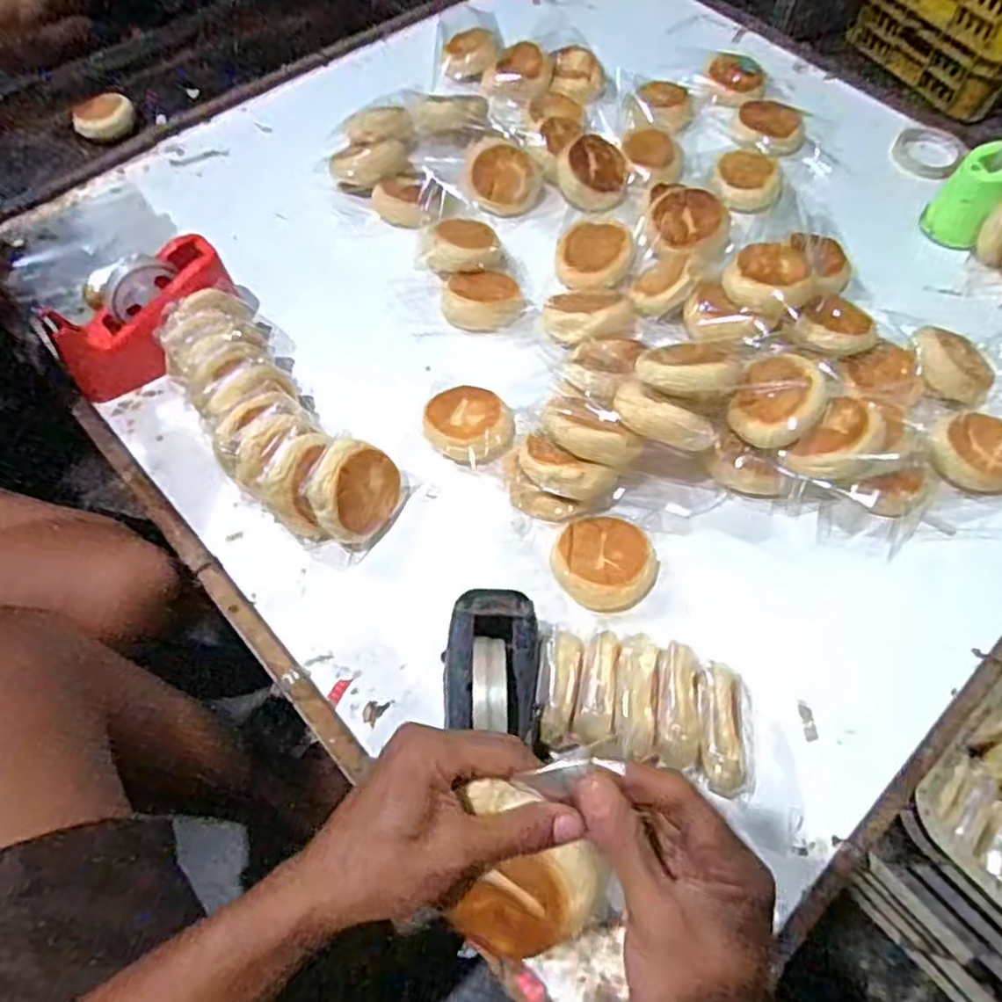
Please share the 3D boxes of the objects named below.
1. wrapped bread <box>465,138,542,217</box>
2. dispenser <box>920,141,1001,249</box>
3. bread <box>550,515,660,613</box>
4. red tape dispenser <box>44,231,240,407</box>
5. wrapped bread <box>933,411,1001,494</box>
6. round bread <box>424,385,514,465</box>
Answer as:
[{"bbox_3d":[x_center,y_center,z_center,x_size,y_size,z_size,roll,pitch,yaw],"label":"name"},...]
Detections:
[{"bbox_3d":[0.003,-0.438,0.941,0.104,0.044,0.099,9,62,5],"label":"wrapped bread"},{"bbox_3d":[0.686,-0.409,0.916,0.199,0.131,0.095,-8,62,-4],"label":"dispenser"},{"bbox_3d":[0.098,0.062,0.677,0.095,0.039,0.087,0,62,0],"label":"bread"},{"bbox_3d":[-0.399,-0.208,0.777,0.107,0.101,0.213,37,82,18],"label":"red tape dispenser"},{"bbox_3d":[0.509,-0.053,0.742,0.096,0.030,0.085,-41,69,-19],"label":"wrapped bread"},{"bbox_3d":[-0.034,-0.084,0.754,0.104,0.041,0.087,29,66,15],"label":"round bread"}]

